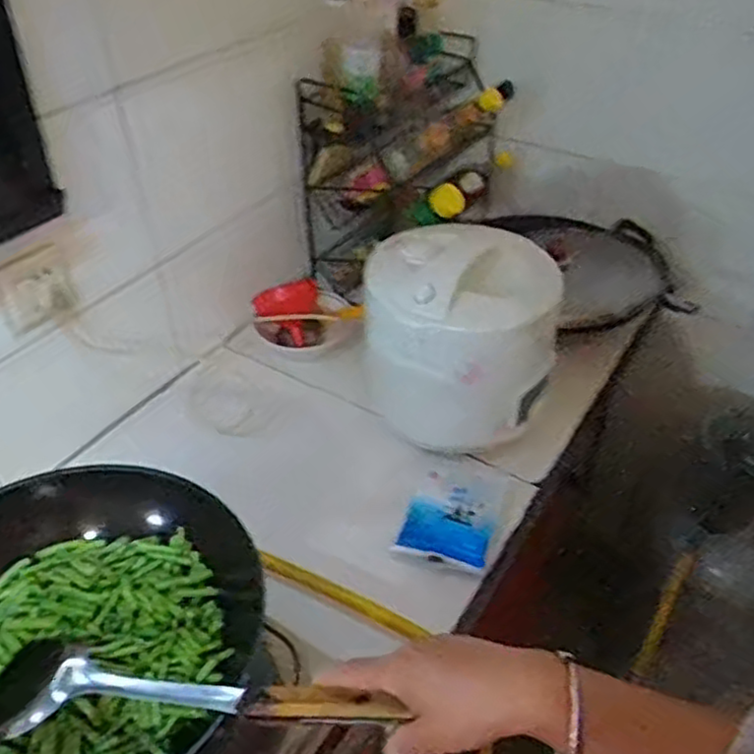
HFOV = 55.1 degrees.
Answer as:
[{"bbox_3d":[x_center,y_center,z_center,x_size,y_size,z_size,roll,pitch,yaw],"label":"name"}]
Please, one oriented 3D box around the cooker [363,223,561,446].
[{"bbox_3d":[0.112,-0.056,0.998,0.253,0.235,0.214,9,42,10],"label":"cooker"}]

